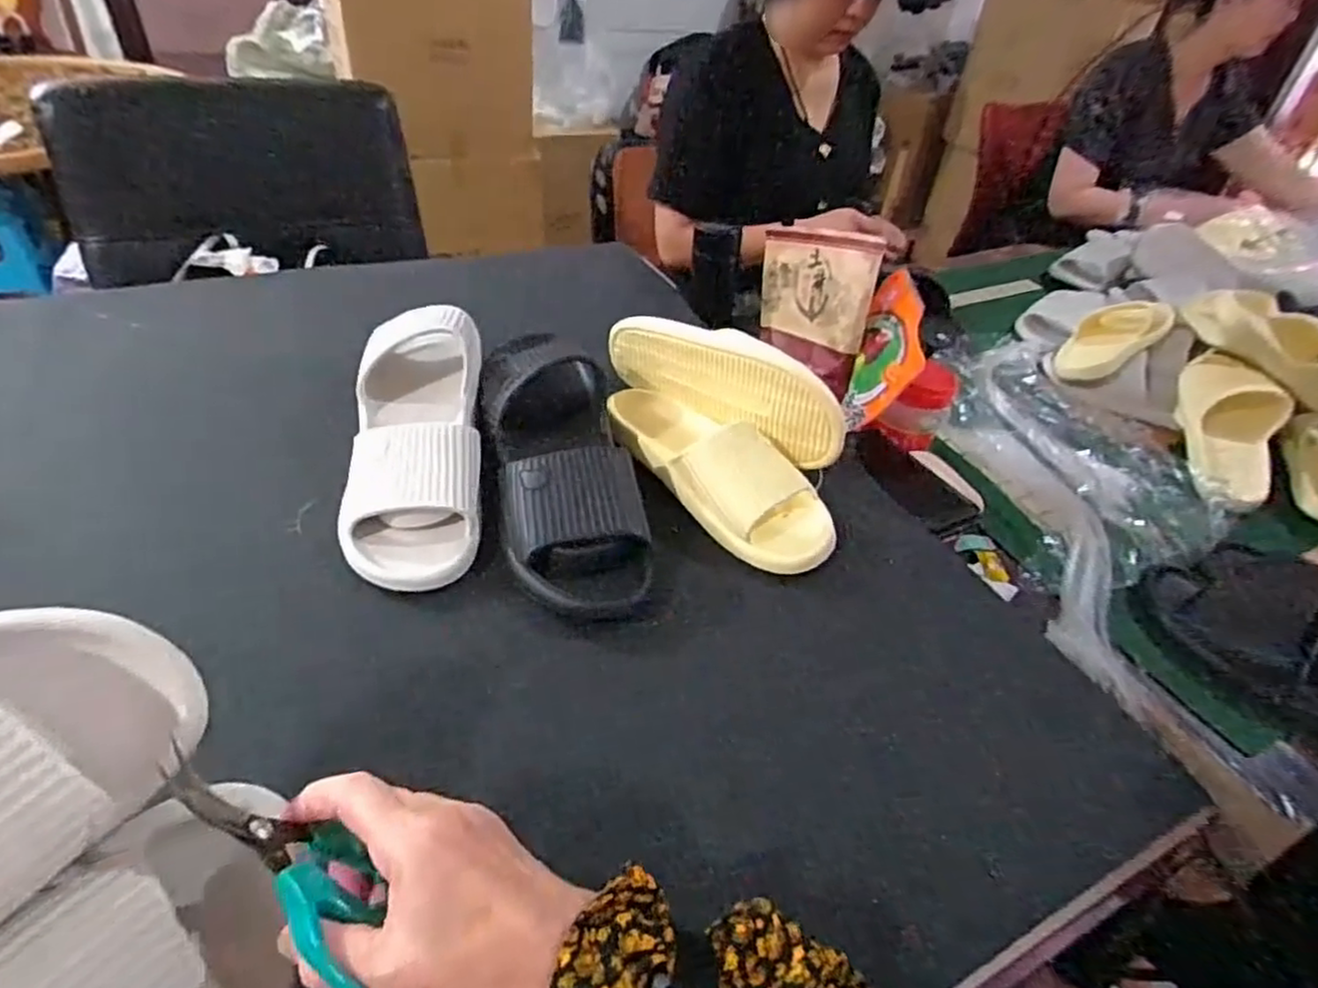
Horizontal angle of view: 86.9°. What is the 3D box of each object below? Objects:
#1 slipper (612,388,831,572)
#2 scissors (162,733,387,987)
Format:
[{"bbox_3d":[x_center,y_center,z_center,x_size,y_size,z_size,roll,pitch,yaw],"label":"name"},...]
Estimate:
[{"bbox_3d":[0.042,-0.040,0.646,0.104,0.070,0.288,-25,50,-32],"label":"slipper"},{"bbox_3d":[-0.143,0.156,0.291,0.147,0.047,0.011,39,93,15],"label":"scissors"}]

